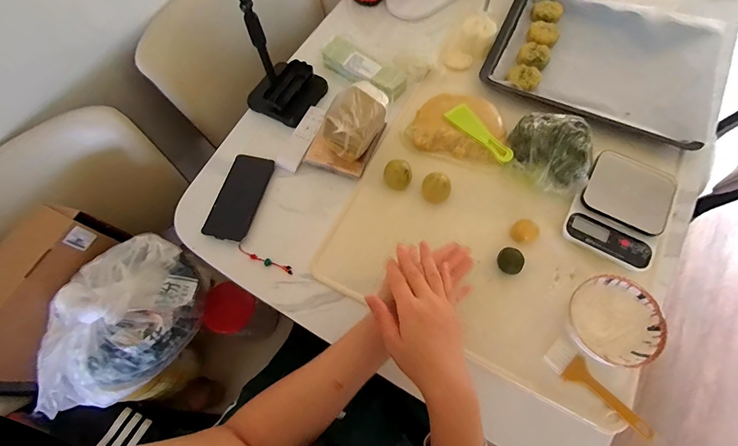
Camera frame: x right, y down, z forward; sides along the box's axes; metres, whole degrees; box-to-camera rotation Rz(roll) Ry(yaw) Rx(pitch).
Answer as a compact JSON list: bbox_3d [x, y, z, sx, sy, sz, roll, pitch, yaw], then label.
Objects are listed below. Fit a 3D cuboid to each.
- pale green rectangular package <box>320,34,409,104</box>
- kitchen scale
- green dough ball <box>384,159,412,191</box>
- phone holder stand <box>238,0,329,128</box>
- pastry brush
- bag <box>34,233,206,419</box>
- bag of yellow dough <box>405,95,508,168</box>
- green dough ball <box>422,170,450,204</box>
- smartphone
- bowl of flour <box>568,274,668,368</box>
[{"bbox_3d":[-0.010,-0.307,0.688,0.175,0.039,0.066,33,72,15],"label":"pale green rectangular package"},{"bbox_3d":[0.399,-0.023,0.548,0.127,0.031,0.175,29,71,14],"label":"kitchen scale"},{"bbox_3d":[0.049,-0.083,0.589,0.047,0.038,0.054,-14,67,-4],"label":"green dough ball"},{"bbox_3d":[-0.162,-0.299,0.571,0.114,0.239,0.126,29,71,14],"label":"phone holder stand"},{"bbox_3d":[0.305,0.228,0.464,0.042,0.015,0.146,-37,70,-13],"label":"pastry brush"},{"bbox_3d":[-0.382,0.147,0.529,0.167,0.180,0.261,3,67,3],"label":"bag"},{"bbox_3d":[0.160,-0.177,0.621,0.168,0.026,0.118,14,68,8],"label":"bag of yellow dough"},{"bbox_3d":[0.112,-0.057,0.578,0.046,0.041,0.042,-1,67,2],"label":"green dough ball"},{"bbox_3d":[-0.222,-0.046,0.594,0.072,0.009,0.157,12,68,7],"label":"smartphone"},{"bbox_3d":[0.329,0.137,0.478,0.113,0.054,0.117,-1,67,2],"label":"bowl of flour"}]

